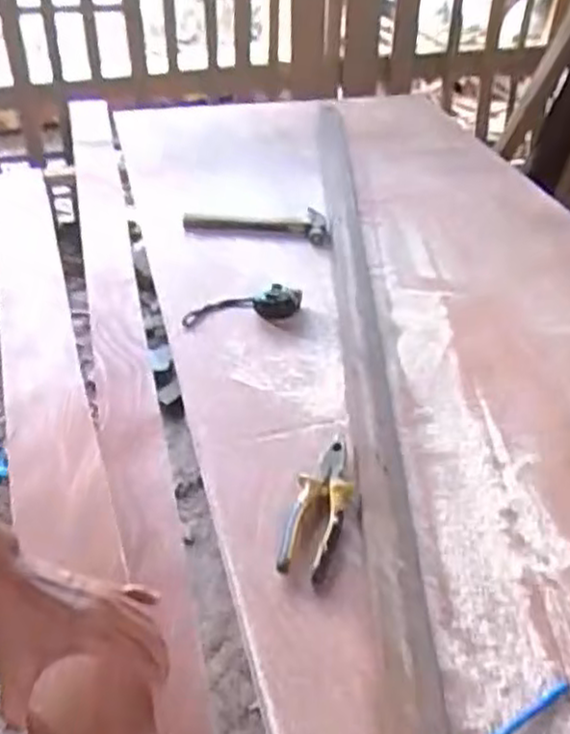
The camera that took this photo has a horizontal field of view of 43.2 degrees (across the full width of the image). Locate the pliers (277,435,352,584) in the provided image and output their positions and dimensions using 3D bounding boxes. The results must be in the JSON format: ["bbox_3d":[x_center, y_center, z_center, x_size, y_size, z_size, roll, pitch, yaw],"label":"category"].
[{"bbox_3d":[0.039,0.148,0.793,0.061,0.026,0.190,8,37,9],"label":"pliers"}]

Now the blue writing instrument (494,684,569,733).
[{"bbox_3d":[0.192,0.305,0.609,0.138,0.006,0.010,-21,41,-26],"label":"blue writing instrument"}]

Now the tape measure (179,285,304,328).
[{"bbox_3d":[-0.064,-0.093,1.095,0.175,0.049,0.049,0,42,-2],"label":"tape measure"}]

